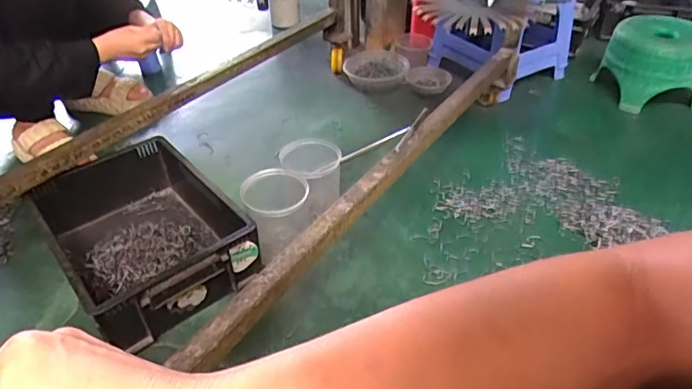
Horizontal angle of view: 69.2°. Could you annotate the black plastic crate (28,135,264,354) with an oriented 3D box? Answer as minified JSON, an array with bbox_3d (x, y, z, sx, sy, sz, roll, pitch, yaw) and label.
[{"bbox_3d":[-0.331,0.061,0.816,0.234,0.125,0.358,-29,47,-30],"label":"black plastic crate"}]

